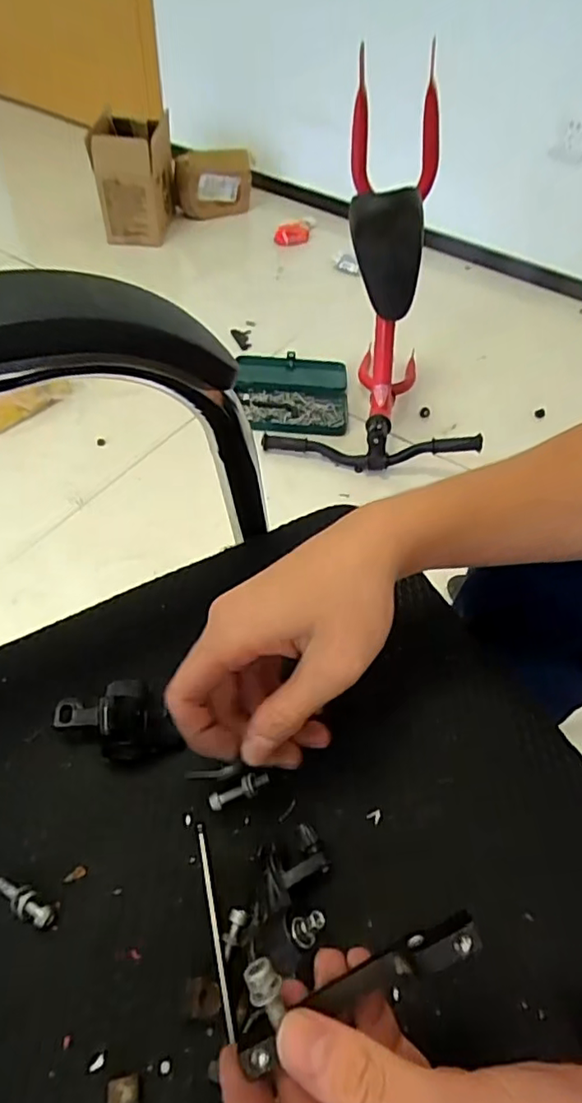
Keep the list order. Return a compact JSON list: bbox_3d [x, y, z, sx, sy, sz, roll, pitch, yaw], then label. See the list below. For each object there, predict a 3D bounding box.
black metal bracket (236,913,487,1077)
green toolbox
[{"bbox_3d":[0.024,0.145,0.194,0.084,0.009,0.012,-25,56,-5],"label":"black metal bracket"},{"bbox_3d":[-0.002,-0.344,1.241,0.244,0.053,0.254,3,51,-2],"label":"green toolbox"}]

